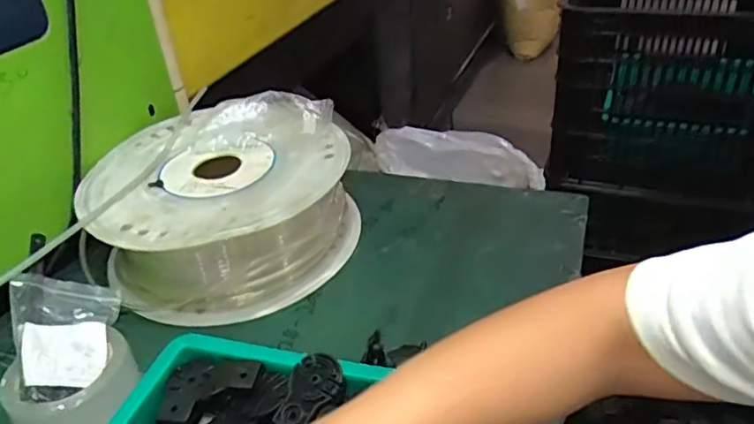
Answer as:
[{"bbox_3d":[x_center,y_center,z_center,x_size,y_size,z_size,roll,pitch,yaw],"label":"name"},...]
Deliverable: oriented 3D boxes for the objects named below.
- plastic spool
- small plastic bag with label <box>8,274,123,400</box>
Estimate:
[{"bbox_3d":[-0.178,-0.014,0.719,0.301,0.135,0.280,-9,34,-5],"label":"plastic spool"},{"bbox_3d":[-0.294,0.111,0.549,0.092,0.015,0.123,17,38,-22],"label":"small plastic bag with label"}]

